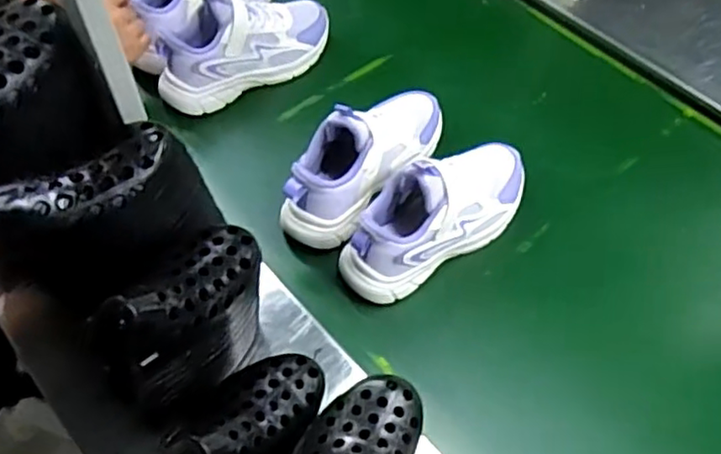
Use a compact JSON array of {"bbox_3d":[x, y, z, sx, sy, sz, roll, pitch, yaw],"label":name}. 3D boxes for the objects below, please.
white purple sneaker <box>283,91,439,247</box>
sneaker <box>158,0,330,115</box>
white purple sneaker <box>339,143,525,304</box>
[{"bbox_3d":[0.016,-0.085,0.716,0.095,0.103,0.245,38,64,18],"label":"white purple sneaker"},{"bbox_3d":[-0.146,-0.237,0.827,0.244,0.121,0.092,-26,64,-17],"label":"sneaker"},{"bbox_3d":[0.090,-0.019,0.677,0.242,0.108,0.091,-33,66,-20],"label":"white purple sneaker"}]

